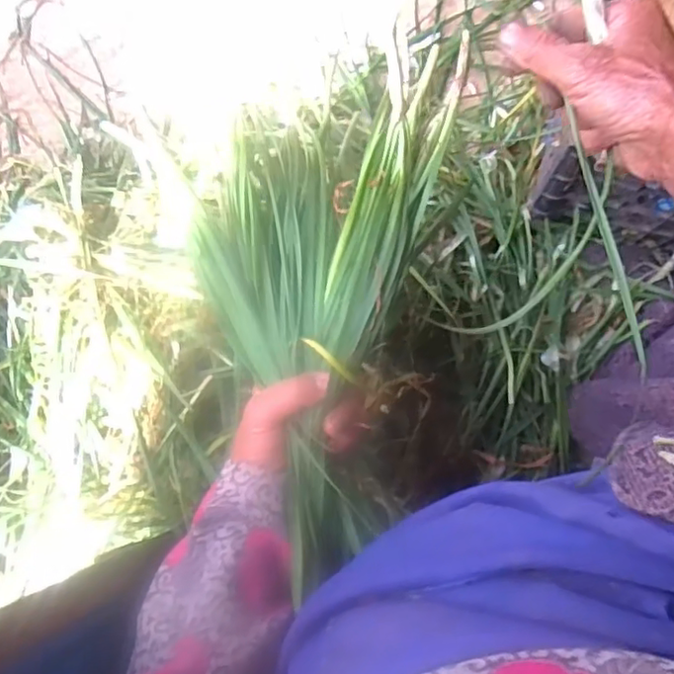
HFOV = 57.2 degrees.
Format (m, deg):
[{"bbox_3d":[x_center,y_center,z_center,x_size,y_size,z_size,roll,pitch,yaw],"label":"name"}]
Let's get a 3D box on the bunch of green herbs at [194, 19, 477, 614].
[{"bbox_3d":[-0.029,-0.016,0.435,0.174,0.082,0.336,9,86,9],"label":"bunch of green herbs"}]

